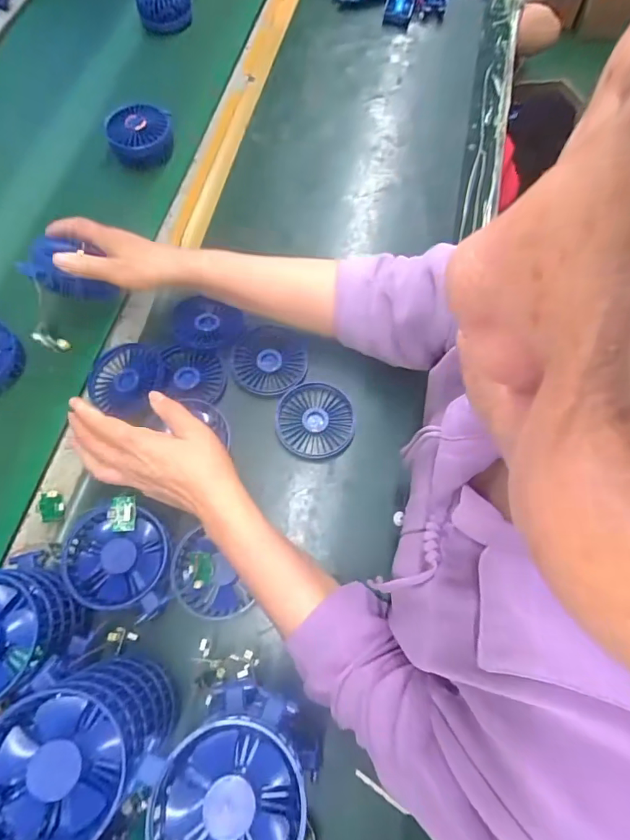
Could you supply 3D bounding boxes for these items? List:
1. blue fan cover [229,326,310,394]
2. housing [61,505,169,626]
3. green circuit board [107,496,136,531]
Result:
[{"bbox_3d":[-0.054,-0.073,0.545,0.086,0.005,0.096,0,66,1],"label":"blue fan cover"},{"bbox_3d":[-0.183,0.134,0.427,0.090,0.044,0.094,0,66,1],"label":"housing"},{"bbox_3d":[-0.177,0.086,0.422,0.028,0.009,0.031,-8,74,16],"label":"green circuit board"}]

